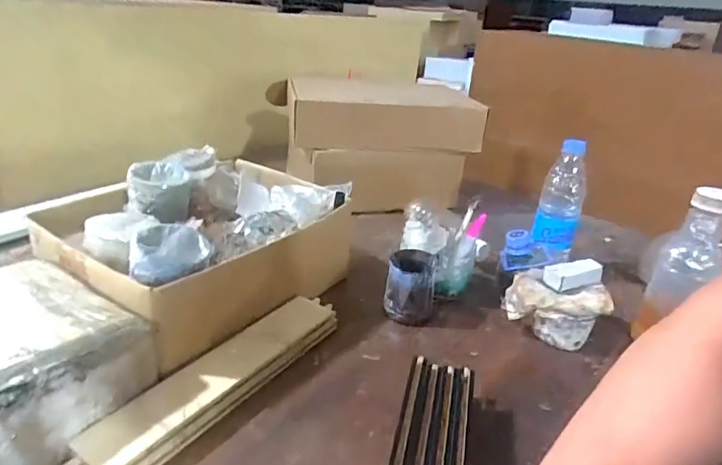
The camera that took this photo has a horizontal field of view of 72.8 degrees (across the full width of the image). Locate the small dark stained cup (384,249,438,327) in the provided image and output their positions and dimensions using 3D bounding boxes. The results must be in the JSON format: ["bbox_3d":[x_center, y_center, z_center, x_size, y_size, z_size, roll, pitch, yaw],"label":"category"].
[{"bbox_3d":[0.065,0.071,0.640,0.066,0.075,0.067,8,25,5],"label":"small dark stained cup"}]

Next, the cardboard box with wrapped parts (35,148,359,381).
[{"bbox_3d":[-0.194,0.005,0.634,0.249,0.148,0.328,20,29,28],"label":"cardboard box with wrapped parts"}]

